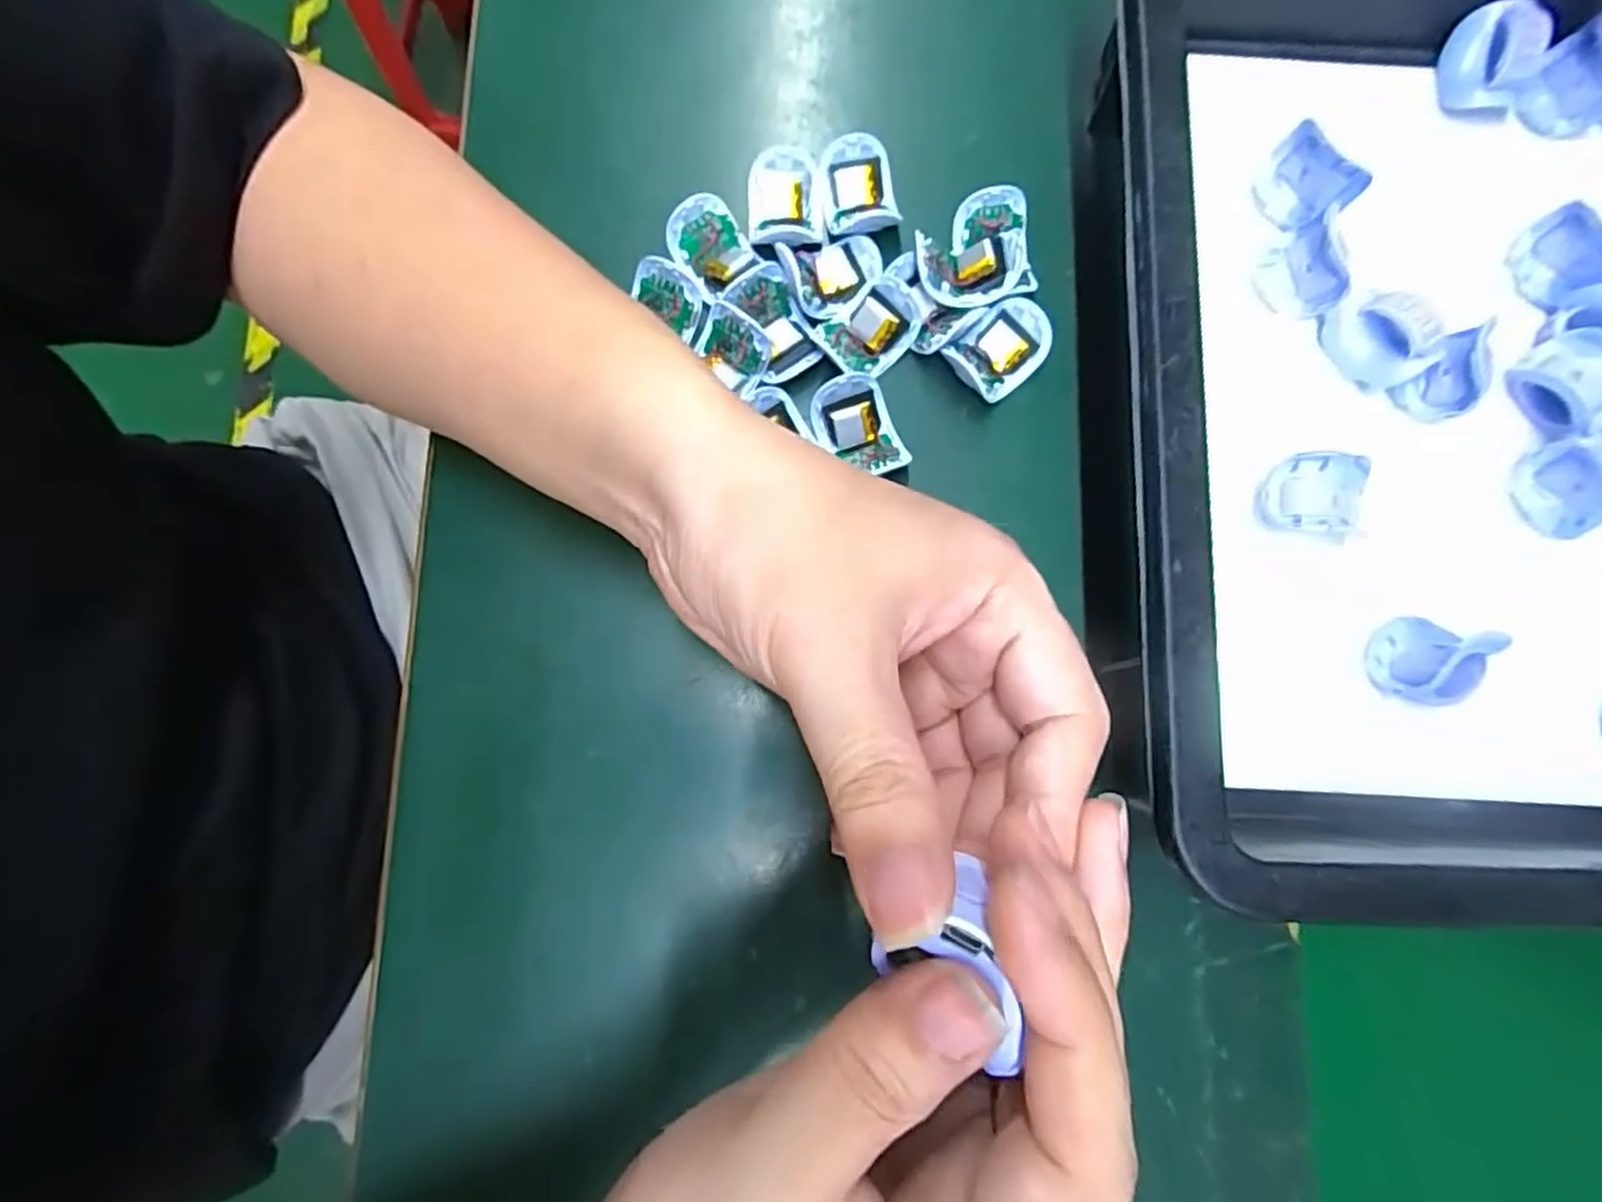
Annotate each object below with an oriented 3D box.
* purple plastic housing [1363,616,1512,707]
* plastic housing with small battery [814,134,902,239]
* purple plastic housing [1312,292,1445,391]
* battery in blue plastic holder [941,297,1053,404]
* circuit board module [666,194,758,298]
[{"bbox_3d":[0.230,0.021,0.271,0.029,0.022,0.032,30,82,4],"label":"purple plastic housing"},{"bbox_3d":[0.023,-0.171,0.309,0.031,0.015,0.039,-8,82,-2],"label":"plastic housing with small battery"},{"bbox_3d":[0.224,-0.102,0.289,0.021,0.026,0.039,-41,84,-6],"label":"purple plastic housing"},{"bbox_3d":[0.080,-0.101,0.298,0.041,0.016,0.029,-42,82,-6],"label":"battery in blue plastic holder"},{"bbox_3d":[-0.036,-0.145,0.302,0.028,0.019,0.031,-39,84,-6],"label":"circuit board module"}]

